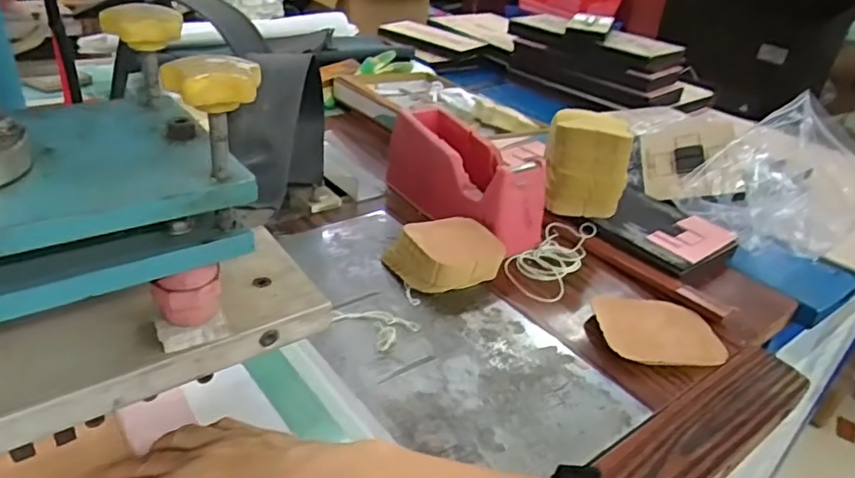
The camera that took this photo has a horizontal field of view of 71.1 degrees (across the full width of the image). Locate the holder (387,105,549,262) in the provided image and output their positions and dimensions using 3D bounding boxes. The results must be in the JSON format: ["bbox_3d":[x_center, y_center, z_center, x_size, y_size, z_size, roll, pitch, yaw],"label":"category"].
[{"bbox_3d":[0.037,-0.070,0.648,0.074,0.085,0.199,-16,38,-33],"label":"holder"}]

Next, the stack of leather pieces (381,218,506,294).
[{"bbox_3d":[0.015,0.014,0.564,0.093,0.035,0.080,-17,39,-34],"label":"stack of leather pieces"}]

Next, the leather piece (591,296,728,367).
[{"bbox_3d":[0.197,0.077,0.505,0.104,0.018,0.070,0,32,-10],"label":"leather piece"}]

